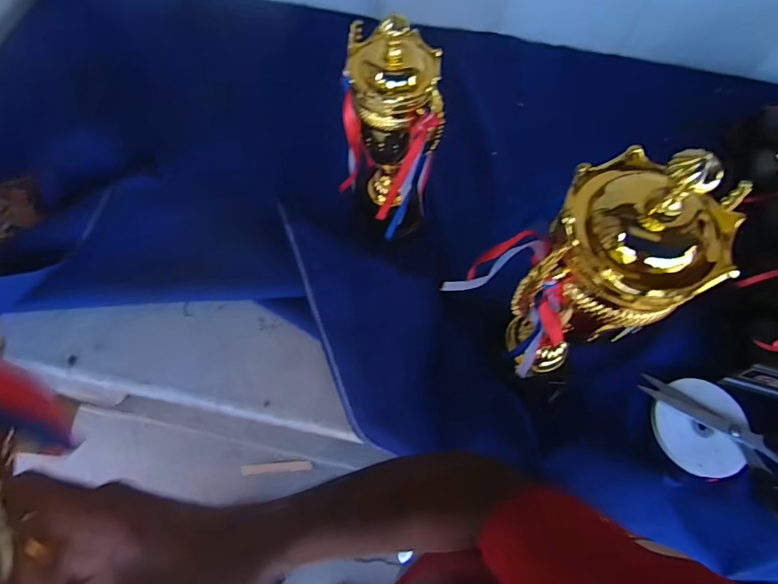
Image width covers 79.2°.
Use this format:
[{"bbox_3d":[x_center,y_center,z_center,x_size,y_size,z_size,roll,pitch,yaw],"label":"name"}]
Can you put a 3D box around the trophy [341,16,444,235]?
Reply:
[{"bbox_3d":[-0.002,-0.159,0.511,0.095,0.243,0.084,-2,66,-2],"label":"trophy"}]

